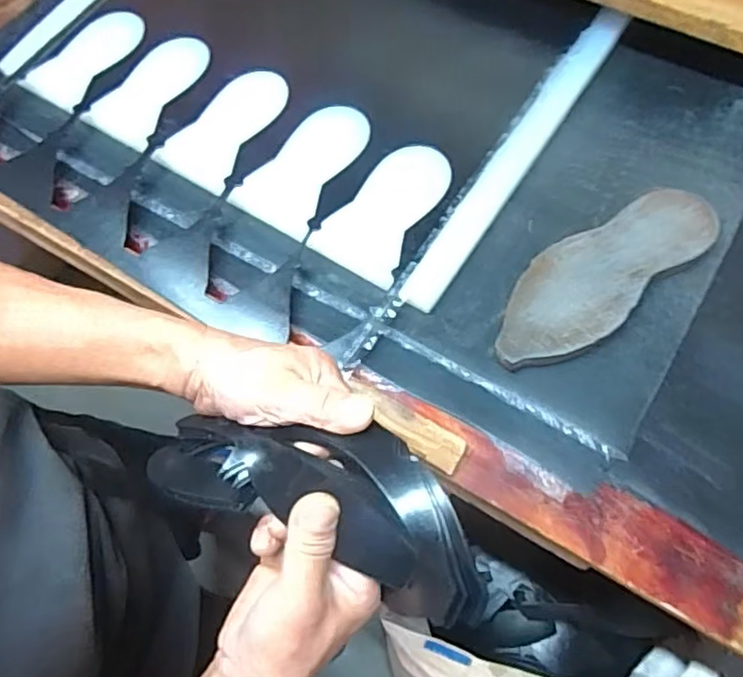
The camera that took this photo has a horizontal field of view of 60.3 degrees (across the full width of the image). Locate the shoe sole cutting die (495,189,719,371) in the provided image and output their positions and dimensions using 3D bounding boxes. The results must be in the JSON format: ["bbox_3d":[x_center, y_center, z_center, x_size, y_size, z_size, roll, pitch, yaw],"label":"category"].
[{"bbox_3d":[0.214,-0.061,0.603,0.249,0.024,0.092,-37,69,-13],"label":"shoe sole cutting die"}]

